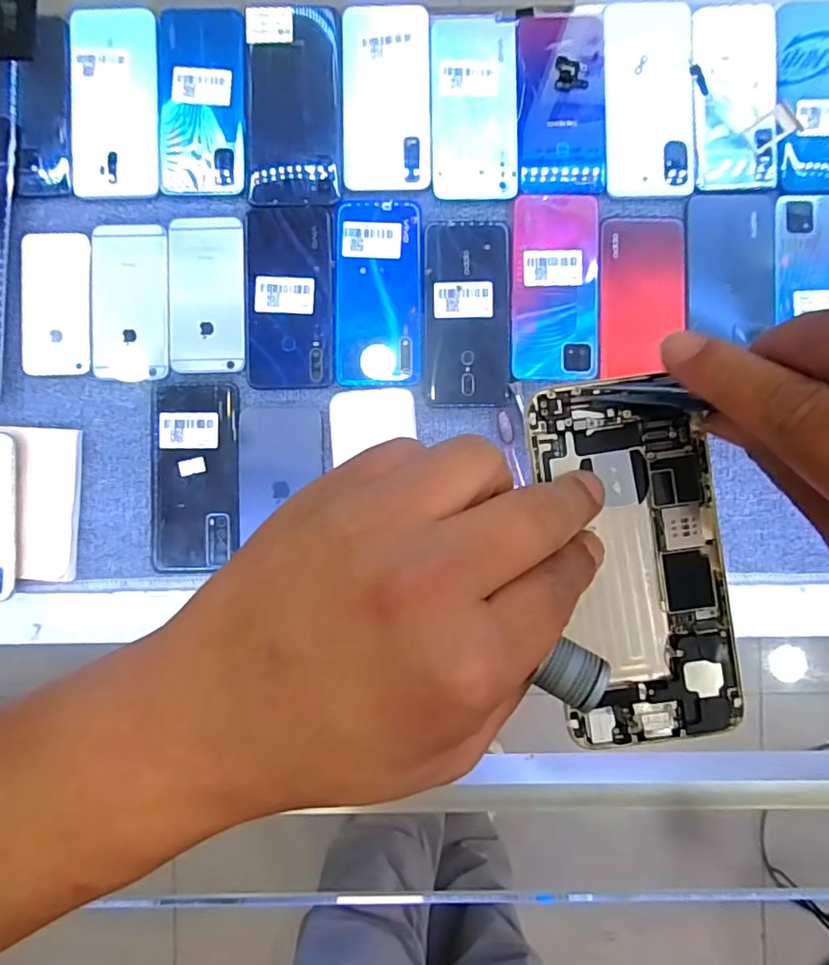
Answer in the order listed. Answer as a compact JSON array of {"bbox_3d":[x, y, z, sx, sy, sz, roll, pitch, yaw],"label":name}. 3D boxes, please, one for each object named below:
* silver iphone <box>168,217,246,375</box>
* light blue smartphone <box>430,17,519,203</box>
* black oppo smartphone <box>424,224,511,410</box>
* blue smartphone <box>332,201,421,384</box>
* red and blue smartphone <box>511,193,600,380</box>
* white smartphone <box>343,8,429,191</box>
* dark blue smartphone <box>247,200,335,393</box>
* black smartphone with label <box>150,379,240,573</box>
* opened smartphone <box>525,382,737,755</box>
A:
[{"bbox_3d":[-0.183,-0.165,0.492,0.066,0.008,0.135,-1,90,0],"label":"silver iphone"},{"bbox_3d":[0.053,-0.328,0.489,0.075,0.004,0.156,0,90,0],"label":"light blue smartphone"},{"bbox_3d":[0.046,-0.148,0.488,0.073,0.004,0.158,-1,90,0],"label":"black oppo smartphone"},{"bbox_3d":[-0.032,-0.166,0.490,0.075,0.005,0.161,0,90,0],"label":"blue smartphone"},{"bbox_3d":[0.123,-0.171,0.486,0.074,0.011,0.162,0,90,0],"label":"red and blue smartphone"},{"bbox_3d":[-0.025,-0.338,0.491,0.076,0.004,0.162,-1,90,0],"label":"white smartphone"},{"bbox_3d":[-0.109,-0.163,0.490,0.075,0.004,0.157,-1,90,0],"label":"dark blue smartphone"},{"bbox_3d":[-0.191,-0.005,0.487,0.078,0.008,0.164,-1,90,0],"label":"black smartphone with label"},{"bbox_3d":[0.084,0.029,0.213,0.064,0.006,0.135,-11,89,0],"label":"opened smartphone"}]

